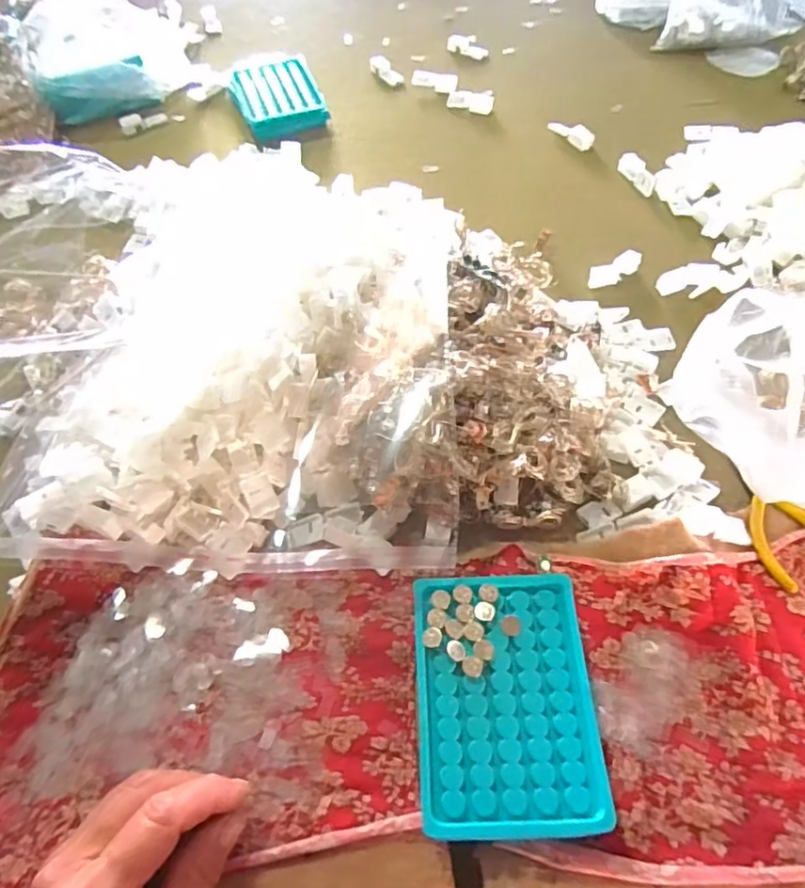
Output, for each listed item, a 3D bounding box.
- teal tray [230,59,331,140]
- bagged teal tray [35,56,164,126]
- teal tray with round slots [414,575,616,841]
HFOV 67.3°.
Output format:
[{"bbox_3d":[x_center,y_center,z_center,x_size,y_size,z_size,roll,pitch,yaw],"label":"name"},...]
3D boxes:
[{"bbox_3d":[-0.155,-0.422,0.739,0.096,0.033,0.132,-20,58,-11],"label":"teal tray"},{"bbox_3d":[-0.363,-0.419,0.723,0.134,0.058,0.048,-18,58,-9],"label":"bagged teal tray"},{"bbox_3d":[0.057,0.142,0.340,0.095,0.027,0.132,-2,57,1],"label":"teal tray with round slots"}]

